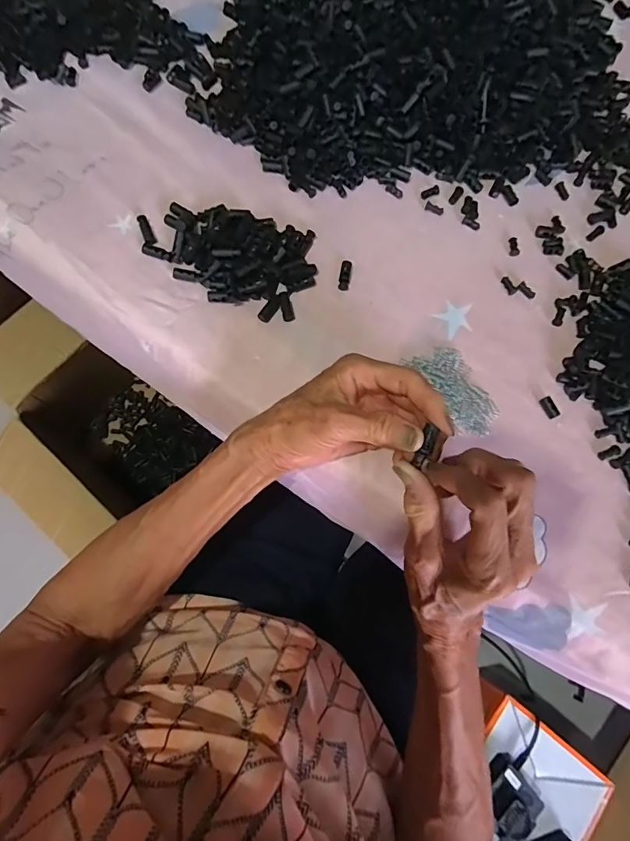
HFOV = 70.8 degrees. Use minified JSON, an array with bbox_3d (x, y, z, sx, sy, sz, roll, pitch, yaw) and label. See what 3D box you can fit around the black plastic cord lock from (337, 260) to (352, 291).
[{"bbox_3d":[0.026,-0.124,0.378,0.009,0.004,0.028,9,74,0],"label":"black plastic cord lock"}]

